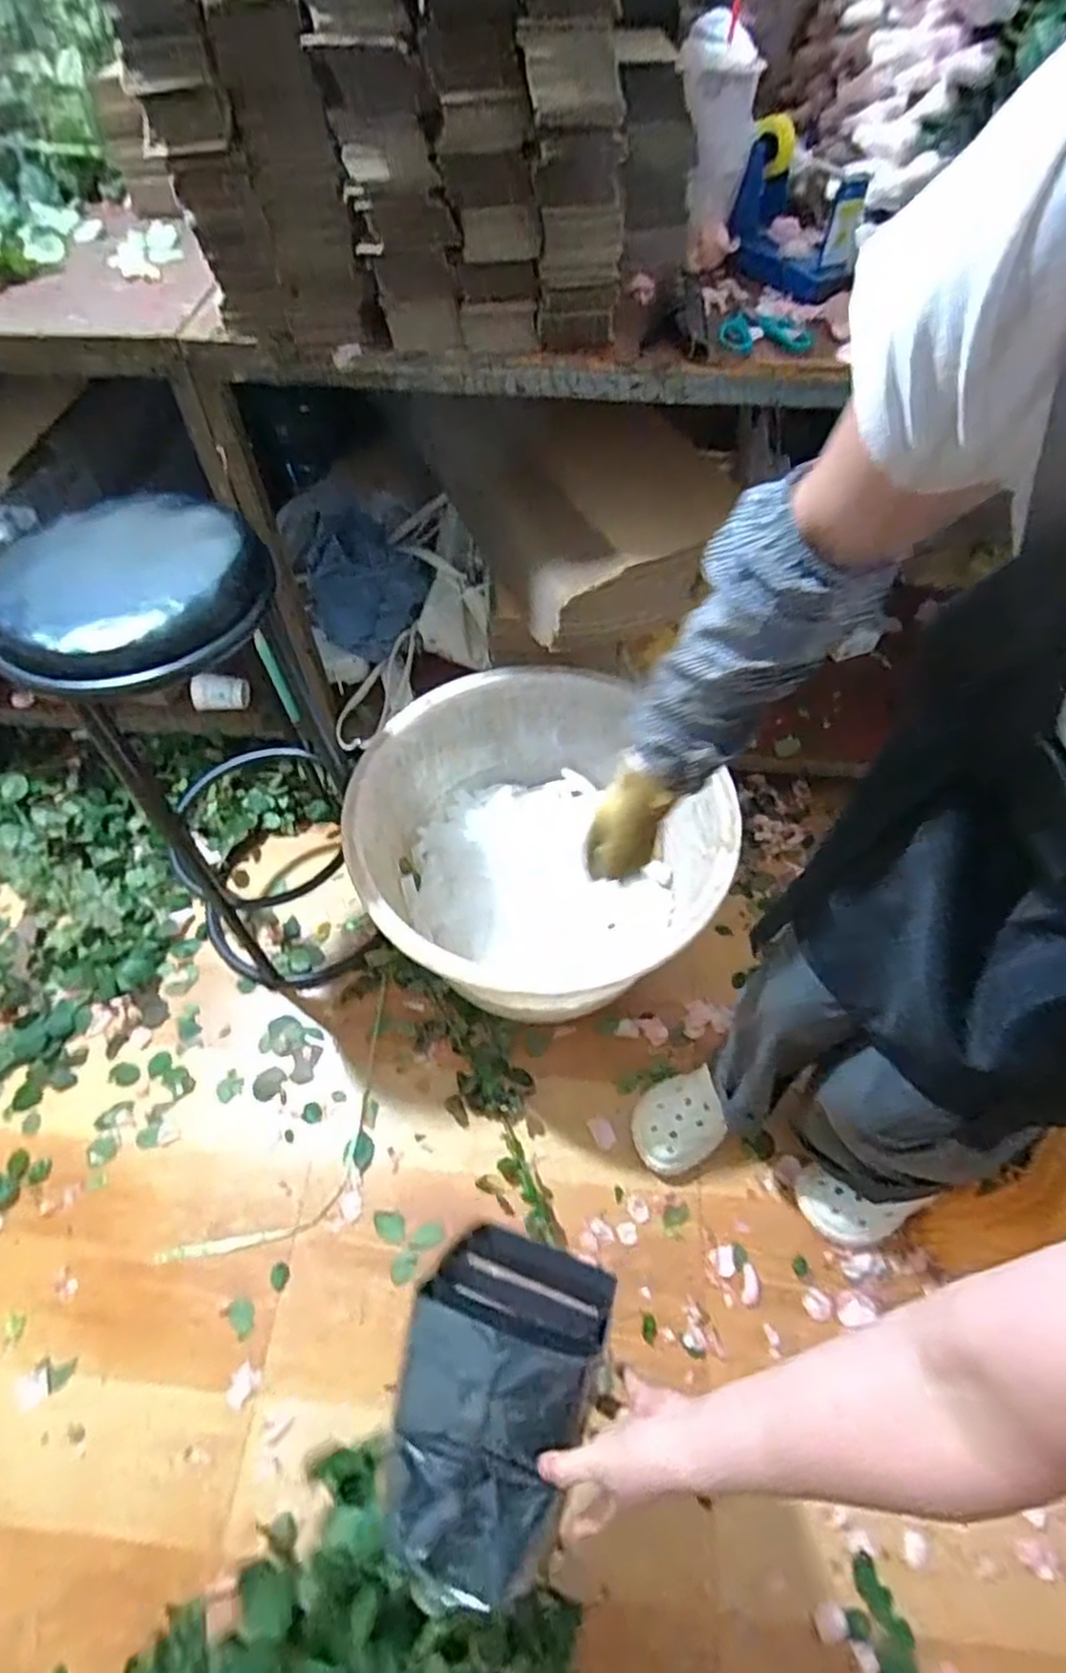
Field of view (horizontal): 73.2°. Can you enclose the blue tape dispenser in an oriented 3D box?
[{"bbox_3d":[0.319,-0.760,0.878,0.079,0.127,0.198,-17,55,-11],"label":"blue tape dispenser"}]

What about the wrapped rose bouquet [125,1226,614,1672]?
[{"bbox_3d":[-0.129,0.735,0.686,0.414,0.210,0.708,27,100,18],"label":"wrapped rose bouquet"}]

